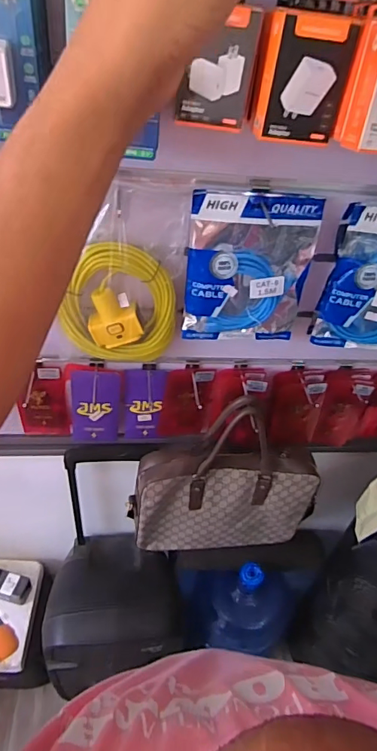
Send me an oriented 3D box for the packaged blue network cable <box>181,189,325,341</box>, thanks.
[{"bbox_3d":[0.086,-0.150,0.675,0.176,0.219,0.035,1,43,-8],"label":"packaged blue network cable"}]

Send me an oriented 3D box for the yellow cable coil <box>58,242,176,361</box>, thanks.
[{"bbox_3d":[-0.103,-0.100,0.684,0.164,0.195,0.031,3,43,-5],"label":"yellow cable coil"}]

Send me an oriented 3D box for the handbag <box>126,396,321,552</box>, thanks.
[{"bbox_3d":[0.078,0.209,0.910,0.369,0.364,0.107,0,43,-9],"label":"handbag"}]

